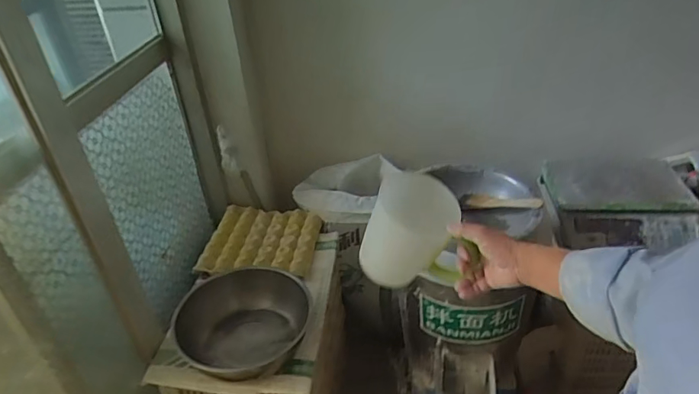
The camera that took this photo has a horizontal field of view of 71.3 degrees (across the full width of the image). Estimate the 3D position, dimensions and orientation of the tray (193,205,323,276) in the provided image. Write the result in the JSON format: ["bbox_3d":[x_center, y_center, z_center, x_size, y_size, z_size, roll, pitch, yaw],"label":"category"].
[{"bbox_3d":[-0.234,0.105,1.310,0.288,0.079,0.266,2,36,8],"label":"tray"}]

